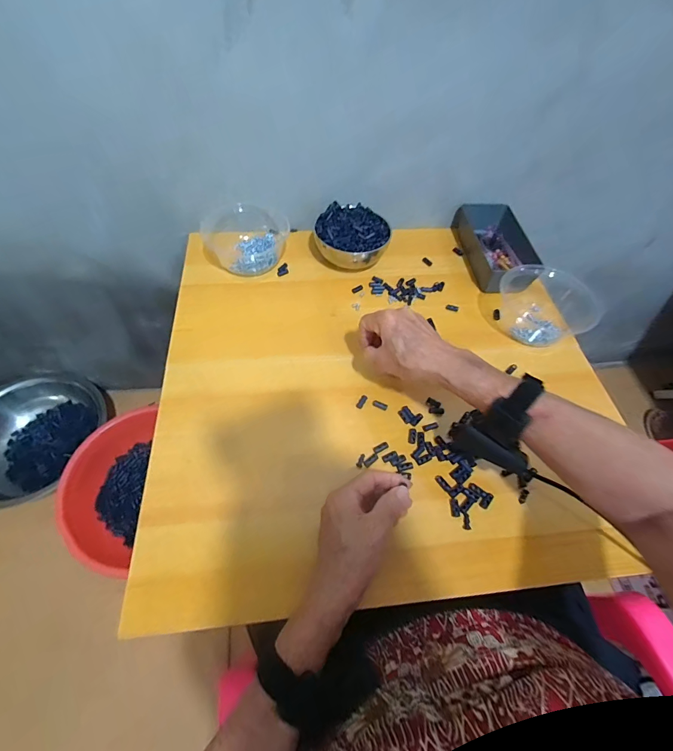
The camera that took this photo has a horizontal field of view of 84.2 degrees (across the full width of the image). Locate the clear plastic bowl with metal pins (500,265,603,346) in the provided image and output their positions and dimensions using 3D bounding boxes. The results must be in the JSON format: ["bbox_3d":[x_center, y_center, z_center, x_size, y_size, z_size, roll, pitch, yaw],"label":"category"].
[{"bbox_3d":[0.315,-0.112,0.569,0.113,0.067,0.124,-16,59,-15],"label":"clear plastic bowl with metal pins"}]

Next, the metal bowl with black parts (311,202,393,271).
[{"bbox_3d":[0.026,-0.229,0.629,0.118,0.062,0.128,2,57,-4],"label":"metal bowl with black parts"}]

